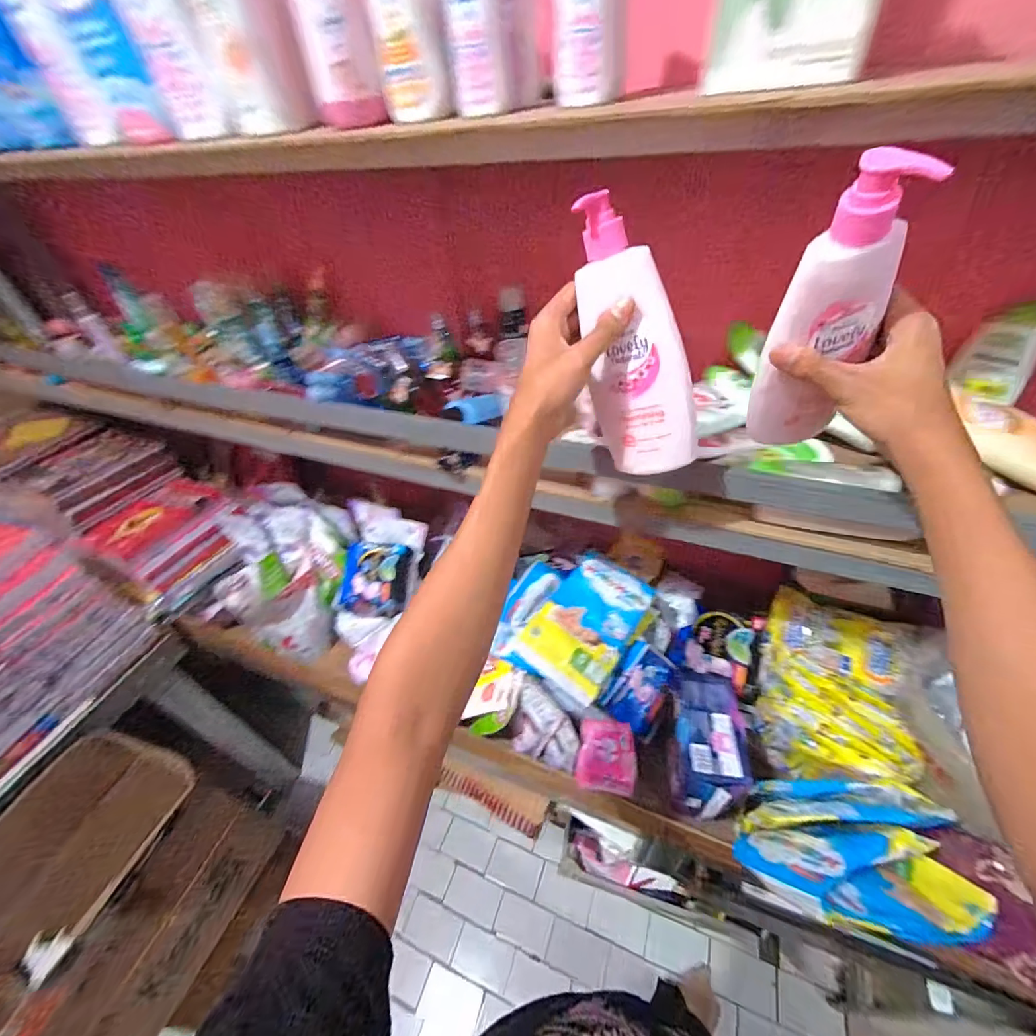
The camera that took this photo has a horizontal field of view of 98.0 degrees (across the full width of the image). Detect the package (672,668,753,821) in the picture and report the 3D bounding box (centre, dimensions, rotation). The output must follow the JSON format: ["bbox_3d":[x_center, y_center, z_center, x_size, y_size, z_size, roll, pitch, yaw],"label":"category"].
[{"bbox_3d":[0.274,0.329,0.661,0.095,0.091,0.169,7,46,14],"label":"package"}]

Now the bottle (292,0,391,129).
[{"bbox_3d":[-0.178,-0.485,0.422,0.065,0.173,0.055,-16,44,-11],"label":"bottle"}]

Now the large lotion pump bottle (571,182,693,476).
[{"bbox_3d":[0.099,-0.142,0.384,0.078,0.222,0.044,-9,27,24],"label":"large lotion pump bottle"}]

